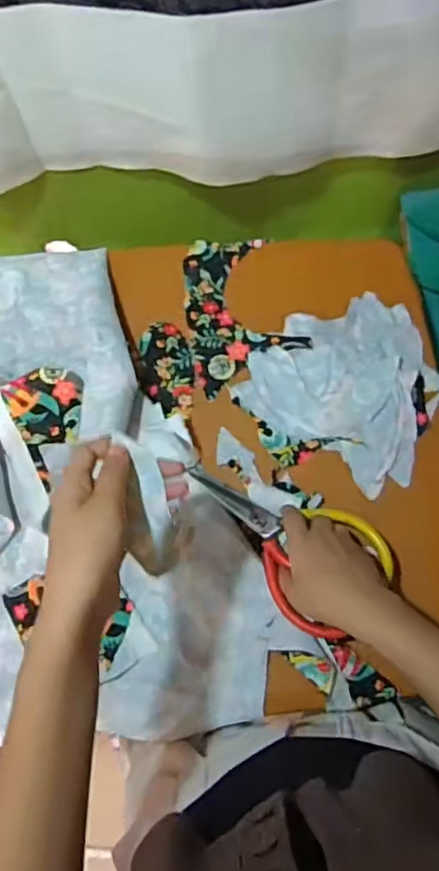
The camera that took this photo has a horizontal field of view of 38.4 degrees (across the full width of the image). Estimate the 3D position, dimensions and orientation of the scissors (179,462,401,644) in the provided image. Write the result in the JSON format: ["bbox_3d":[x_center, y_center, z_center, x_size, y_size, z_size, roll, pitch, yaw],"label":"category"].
[{"bbox_3d":[0.053,0.092,0.585,0.204,0.023,0.109,35,77,11],"label":"scissors"}]

